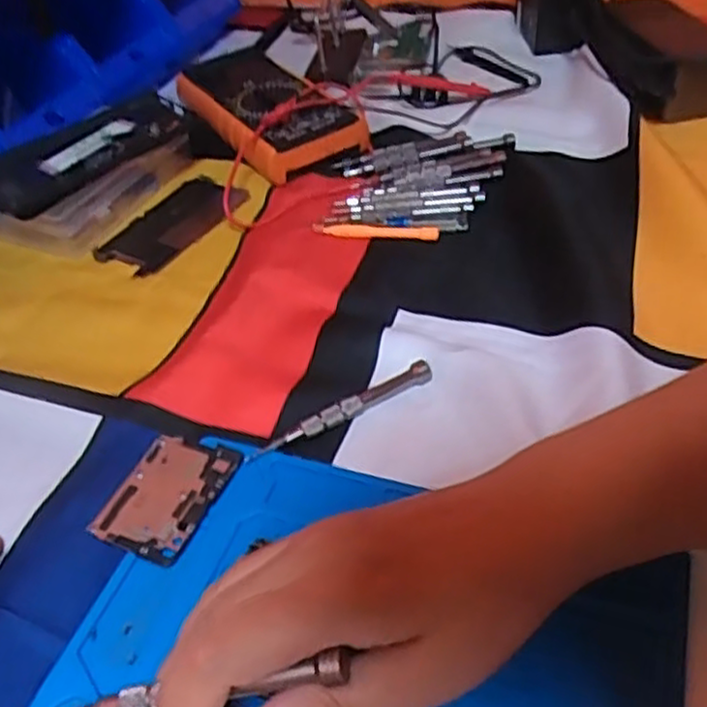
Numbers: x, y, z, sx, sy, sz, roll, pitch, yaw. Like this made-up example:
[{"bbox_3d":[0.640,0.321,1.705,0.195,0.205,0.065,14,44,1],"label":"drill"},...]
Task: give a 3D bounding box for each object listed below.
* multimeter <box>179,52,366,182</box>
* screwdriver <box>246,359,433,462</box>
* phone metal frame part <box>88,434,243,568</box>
[{"bbox_3d":[-0.069,-0.196,0.587,0.081,0.039,0.193,-28,47,-20],"label":"multimeter"},{"bbox_3d":[-0.005,0.028,0.369,0.101,0.007,0.010,-24,46,-17],"label":"screwdriver"},{"bbox_3d":[-0.088,0.065,0.345,0.050,0.004,0.063,14,48,21],"label":"phone metal frame part"}]

